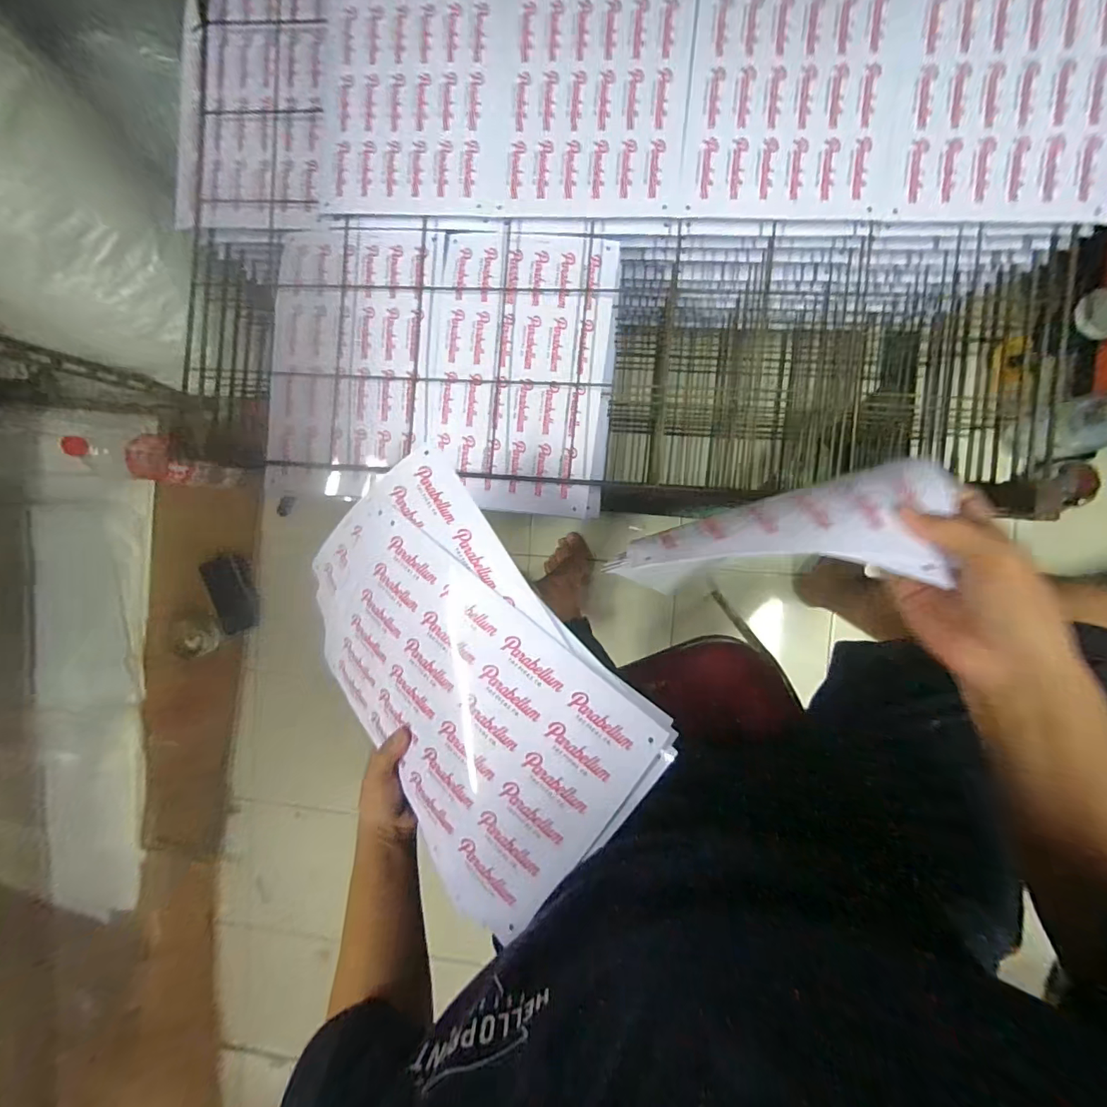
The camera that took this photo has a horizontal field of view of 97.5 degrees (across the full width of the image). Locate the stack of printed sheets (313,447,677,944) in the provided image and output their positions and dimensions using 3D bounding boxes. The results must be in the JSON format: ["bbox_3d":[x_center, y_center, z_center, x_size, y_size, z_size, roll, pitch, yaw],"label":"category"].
[{"bbox_3d":[-0.089,0.106,0.456,0.234,0.047,0.377,-43,77,5],"label":"stack of printed sheets"}]

